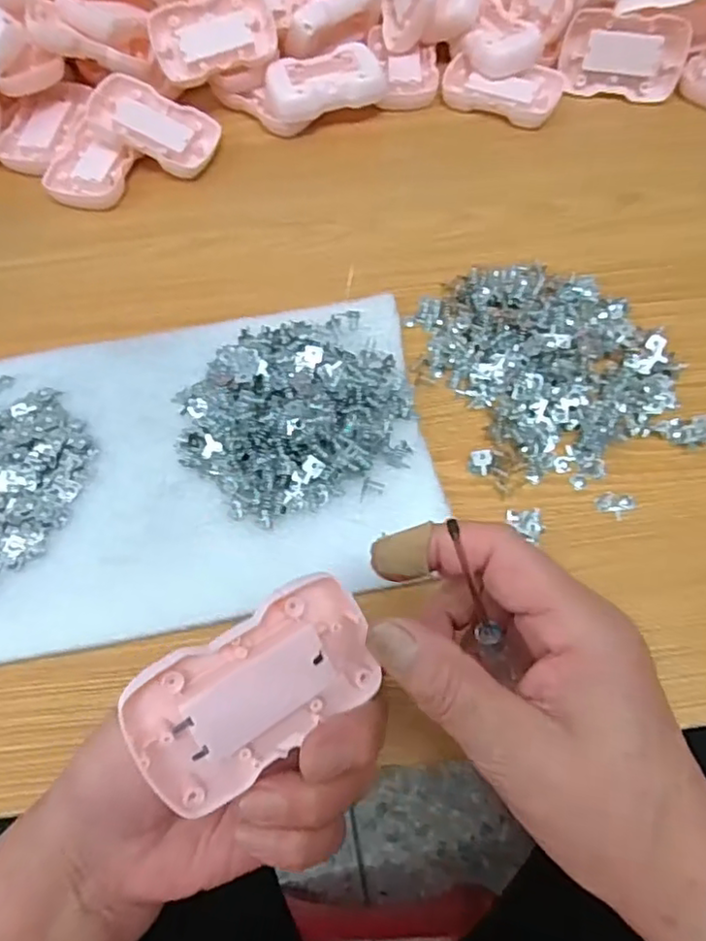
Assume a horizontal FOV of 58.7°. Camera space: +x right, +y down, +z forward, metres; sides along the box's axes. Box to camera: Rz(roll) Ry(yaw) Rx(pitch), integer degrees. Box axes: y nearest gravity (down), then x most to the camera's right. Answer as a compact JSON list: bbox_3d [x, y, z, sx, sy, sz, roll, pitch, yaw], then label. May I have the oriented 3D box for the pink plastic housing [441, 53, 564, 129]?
[{"bbox_3d":[0.114,-0.291,0.482,0.086,0.021,0.048,17,66,10],"label":"pink plastic housing"}]

